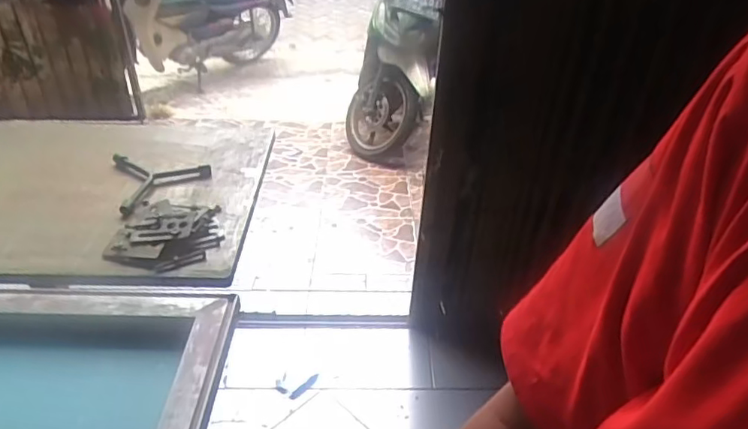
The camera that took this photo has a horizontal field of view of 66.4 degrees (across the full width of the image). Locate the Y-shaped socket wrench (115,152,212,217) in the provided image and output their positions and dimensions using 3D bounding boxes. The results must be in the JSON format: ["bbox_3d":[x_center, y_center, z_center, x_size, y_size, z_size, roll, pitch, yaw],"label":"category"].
[{"bbox_3d":[-0.321,-0.055,0.877,0.135,0.017,0.159,-13,40,-21],"label":"Y-shaped socket wrench"}]

